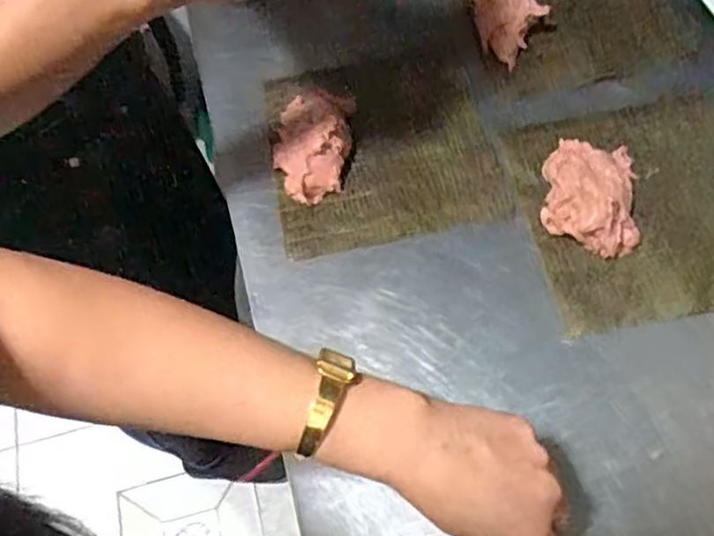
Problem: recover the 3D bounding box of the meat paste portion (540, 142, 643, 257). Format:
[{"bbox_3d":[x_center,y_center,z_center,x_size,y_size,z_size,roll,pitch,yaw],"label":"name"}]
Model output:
[{"bbox_3d":[0.184,-0.059,0.547,0.074,0.036,0.101,6,61,7],"label":"meat paste portion"}]

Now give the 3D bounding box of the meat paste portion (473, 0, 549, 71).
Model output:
[{"bbox_3d":[0.141,-0.245,0.648,0.060,0.021,0.114,0,75,4],"label":"meat paste portion"}]

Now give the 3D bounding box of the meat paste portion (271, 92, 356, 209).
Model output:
[{"bbox_3d":[-0.038,-0.107,0.592,0.065,0.033,0.104,4,61,6],"label":"meat paste portion"}]

